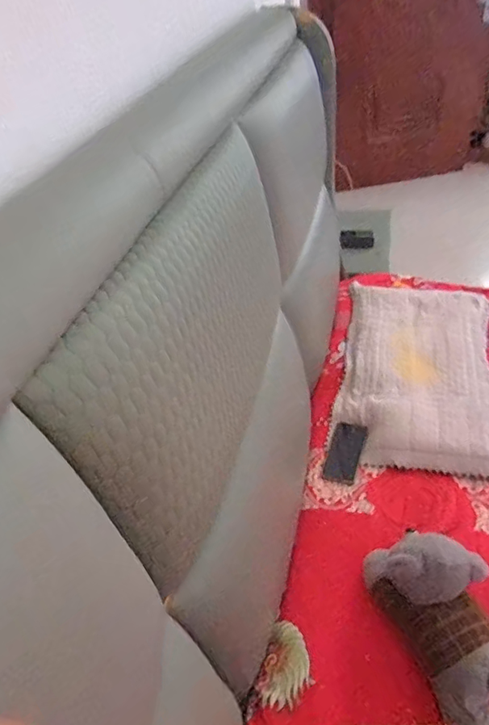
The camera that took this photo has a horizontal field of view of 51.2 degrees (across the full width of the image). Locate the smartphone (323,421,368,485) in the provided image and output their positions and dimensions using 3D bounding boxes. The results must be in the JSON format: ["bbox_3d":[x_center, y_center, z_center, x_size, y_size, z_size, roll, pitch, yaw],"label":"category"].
[{"bbox_3d":[0.228,0.203,1.156,0.071,0.007,0.155,8,50,24],"label":"smartphone"}]

